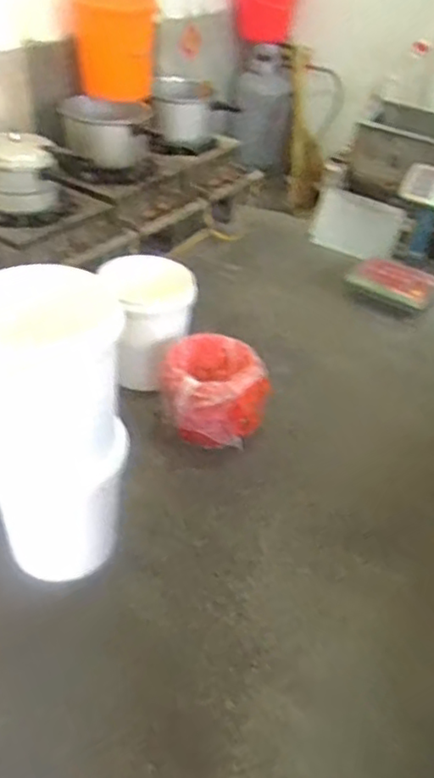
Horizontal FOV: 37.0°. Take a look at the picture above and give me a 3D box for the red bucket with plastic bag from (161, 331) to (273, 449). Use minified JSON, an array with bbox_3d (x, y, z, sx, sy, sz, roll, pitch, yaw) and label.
[{"bbox_3d":[-0.014,-0.010,1.990,0.307,0.243,0.320,1,37,-6],"label":"red bucket with plastic bag"}]

